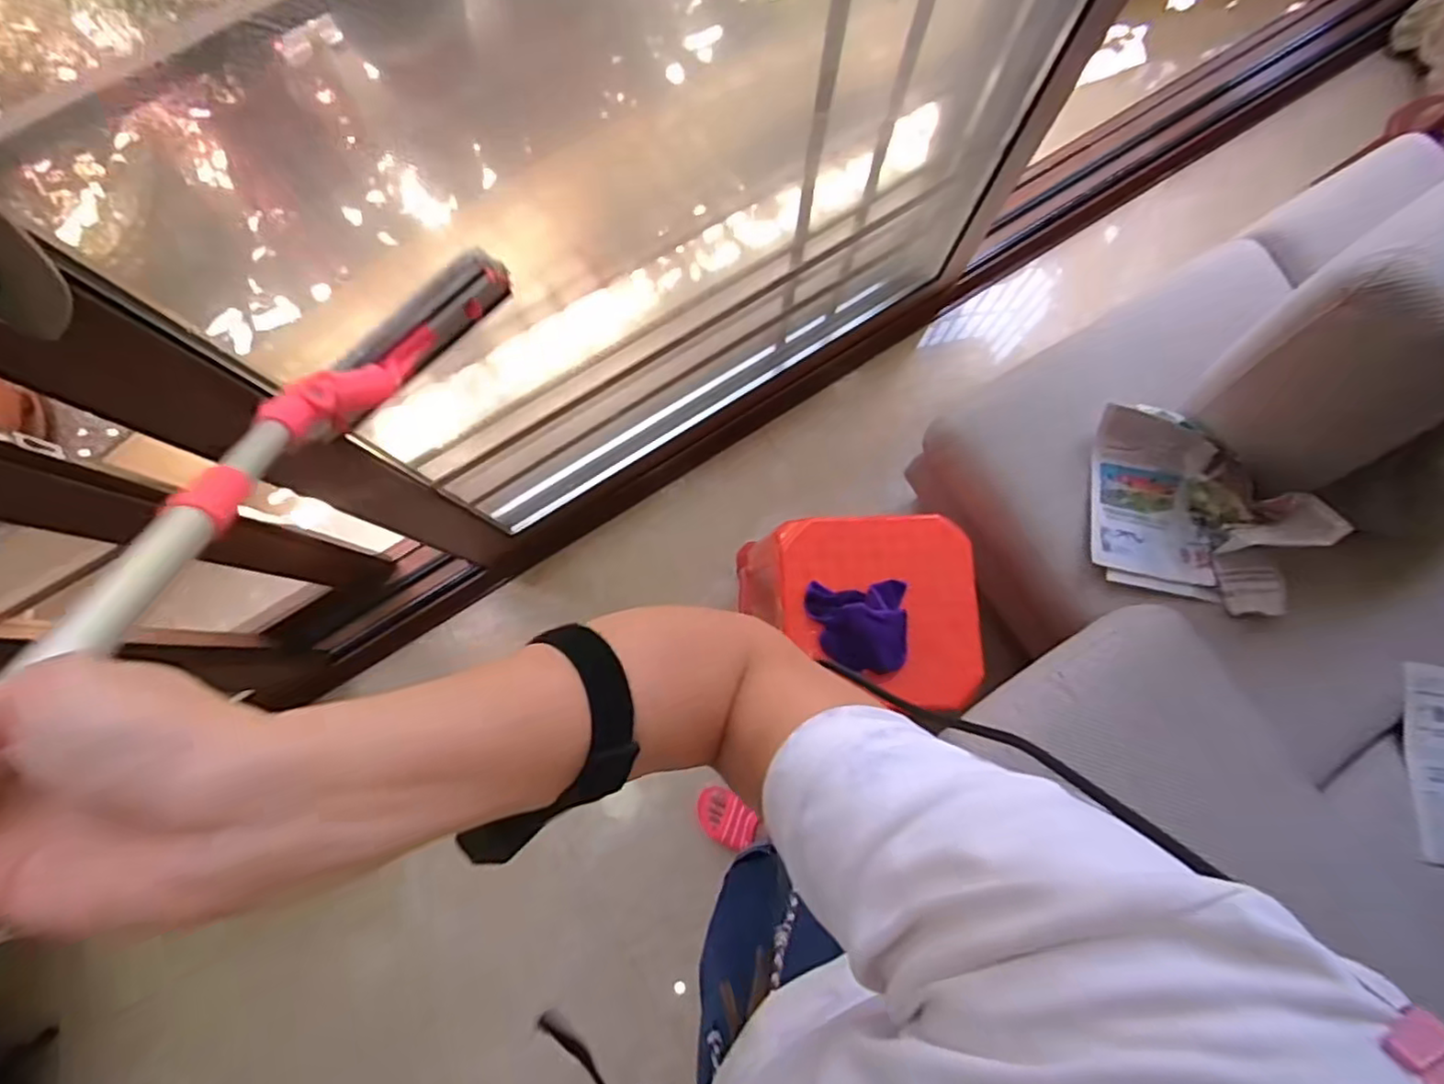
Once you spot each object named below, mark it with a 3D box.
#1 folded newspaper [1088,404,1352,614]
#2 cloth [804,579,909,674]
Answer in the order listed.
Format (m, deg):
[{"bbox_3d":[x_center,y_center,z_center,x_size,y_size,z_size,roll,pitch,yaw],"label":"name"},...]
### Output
[{"bbox_3d":[0.650,-0.052,0.892,0.225,0.154,0.257,7,80,1],"label":"folded newspaper"},{"bbox_3d":[0.186,0.111,0.868,0.133,0.046,0.117,-2,80,-1],"label":"cloth"}]

